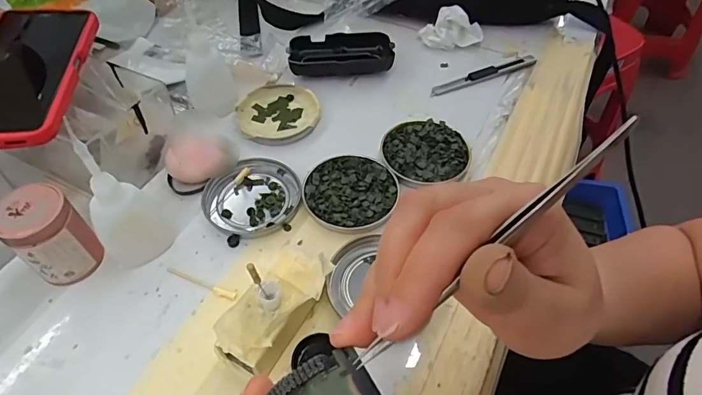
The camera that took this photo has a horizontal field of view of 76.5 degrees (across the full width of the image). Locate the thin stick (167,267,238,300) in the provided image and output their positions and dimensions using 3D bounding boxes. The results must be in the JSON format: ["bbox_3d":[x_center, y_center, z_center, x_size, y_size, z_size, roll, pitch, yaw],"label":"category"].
[{"bbox_3d":[-0.110,0.063,0.325,0.059,0.005,0.008,17,53,11],"label":"thin stick"}]

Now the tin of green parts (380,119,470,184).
[{"bbox_3d":[0.065,-0.043,0.403,0.077,0.012,0.073,1,51,-1],"label":"tin of green parts"}]

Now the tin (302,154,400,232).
[{"bbox_3d":[-0.001,-0.005,0.374,0.075,0.011,0.076,1,51,-1],"label":"tin"}]

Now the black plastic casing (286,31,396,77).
[{"bbox_3d":[-0.011,-0.154,0.483,0.109,0.025,0.051,-1,52,-3],"label":"black plastic casing"}]

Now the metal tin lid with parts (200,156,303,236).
[{"bbox_3d":[-0.083,-0.002,0.373,0.076,0.007,0.078,1,51,-1],"label":"metal tin lid with parts"}]

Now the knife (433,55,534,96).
[{"bbox_3d":[0.145,-0.133,0.478,0.133,0.009,0.017,-21,55,-18],"label":"knife"}]

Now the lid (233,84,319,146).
[{"bbox_3d":[-0.071,-0.083,0.436,0.079,0.012,0.074,1,51,-1],"label":"lid"}]

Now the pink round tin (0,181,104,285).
[{"bbox_3d":[-0.210,0.028,0.313,0.042,0.064,0.043,1,51,-1],"label":"pink round tin"}]

